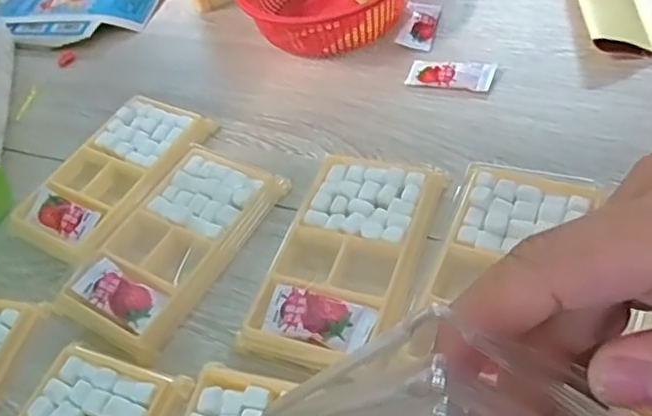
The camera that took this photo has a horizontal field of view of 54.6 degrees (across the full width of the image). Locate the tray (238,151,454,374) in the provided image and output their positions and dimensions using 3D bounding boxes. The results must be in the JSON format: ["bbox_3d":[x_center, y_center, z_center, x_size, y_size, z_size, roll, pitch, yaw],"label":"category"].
[{"bbox_3d":[0.012,0.026,0.346,0.075,0.021,0.130,10,54,21],"label":"tray"}]

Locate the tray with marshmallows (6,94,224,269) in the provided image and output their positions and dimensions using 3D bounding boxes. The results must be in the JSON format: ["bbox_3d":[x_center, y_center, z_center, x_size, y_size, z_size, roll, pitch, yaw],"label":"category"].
[{"bbox_3d":[-0.141,-0.024,0.422,0.075,0.019,0.130,18,57,26],"label":"tray with marshmallows"}]

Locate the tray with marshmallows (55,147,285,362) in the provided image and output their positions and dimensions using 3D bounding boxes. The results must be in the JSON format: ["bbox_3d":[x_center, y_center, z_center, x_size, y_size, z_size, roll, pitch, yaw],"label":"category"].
[{"bbox_3d":[-0.090,0.018,0.373,0.073,0.015,0.132,22,59,28],"label":"tray with marshmallows"}]

